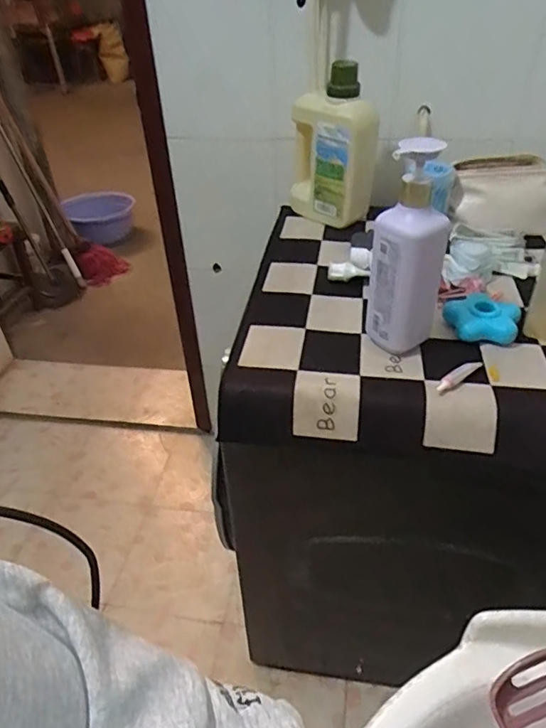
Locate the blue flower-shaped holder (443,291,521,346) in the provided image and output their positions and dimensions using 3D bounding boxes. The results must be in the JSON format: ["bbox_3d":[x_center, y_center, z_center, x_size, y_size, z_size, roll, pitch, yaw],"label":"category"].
[{"bbox_3d":[0.292,-0.070,0.739,0.098,0.029,0.094,13,41,18],"label":"blue flower-shaped holder"}]

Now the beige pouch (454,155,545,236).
[{"bbox_3d":[0.415,-0.304,0.954,0.174,0.101,0.093,0,39,3],"label":"beige pouch"}]

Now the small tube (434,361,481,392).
[{"bbox_3d":[0.233,0.013,0.661,0.084,0.013,0.016,-29,46,-29],"label":"small tube"}]

